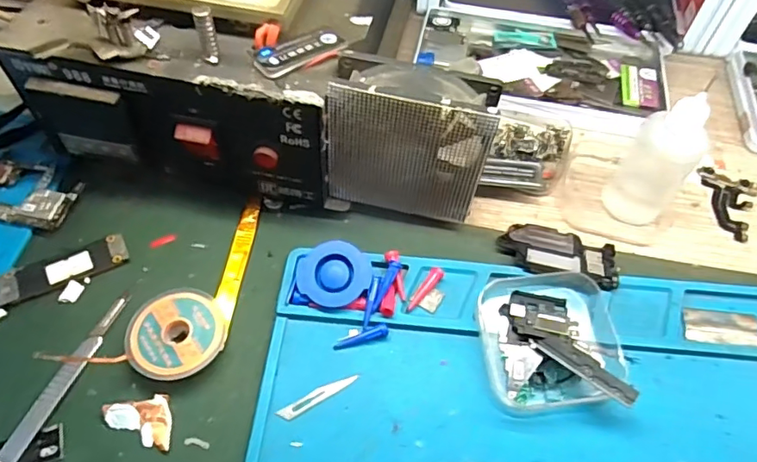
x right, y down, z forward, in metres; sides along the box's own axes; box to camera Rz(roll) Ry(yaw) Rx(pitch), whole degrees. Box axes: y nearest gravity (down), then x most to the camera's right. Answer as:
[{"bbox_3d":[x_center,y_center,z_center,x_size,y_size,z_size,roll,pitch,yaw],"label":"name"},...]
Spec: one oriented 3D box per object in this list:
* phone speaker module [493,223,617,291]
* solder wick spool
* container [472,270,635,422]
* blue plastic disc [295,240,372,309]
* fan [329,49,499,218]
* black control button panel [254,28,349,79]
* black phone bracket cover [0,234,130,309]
[{"bbox_3d":[0.099,0.012,0.295,0.064,0.011,0.039,18,57,10],"label":"phone speaker module"},{"bbox_3d":[-0.097,0.050,0.261,0.043,0.012,0.045,-5,56,-6],"label":"solder wick spool"},{"bbox_3d":[0.085,0.052,0.260,0.067,0.020,0.066,-1,56,-3],"label":"container"},{"bbox_3d":[-0.022,0.022,0.274,0.036,0.004,0.033,0,74,1],"label":"blue plastic disc"},{"bbox_3d":[0.016,-0.044,0.281,0.079,0.086,0.030,11,56,5],"label":"fan"},{"bbox_3d":[-0.038,-0.086,0.256,0.043,0.005,0.017,-27,61,-19],"label":"black control button panel"},{"bbox_3d":[-0.166,0.021,0.280,0.064,0.005,0.021,-24,60,-17],"label":"black phone bracket cover"}]

